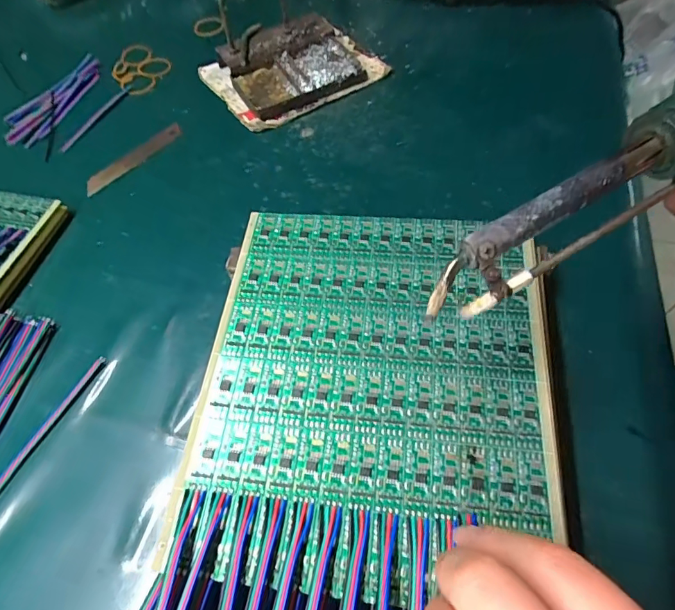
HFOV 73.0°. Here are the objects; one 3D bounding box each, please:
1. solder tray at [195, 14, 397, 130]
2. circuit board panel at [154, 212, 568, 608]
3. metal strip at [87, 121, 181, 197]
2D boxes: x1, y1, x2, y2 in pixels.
[{"bbox_3d":[-0.040,-0.229,0.428,0.145,0.027,0.113,-30,62,-16],"label":"solder tray"},{"bbox_3d":[0.017,0.031,0.225,0.161,0.010,0.188,5,58,5],"label":"circuit board panel"},{"bbox_3d":[-0.173,-0.126,0.387,0.019,0.004,0.095,39,66,23],"label":"metal strip"}]

